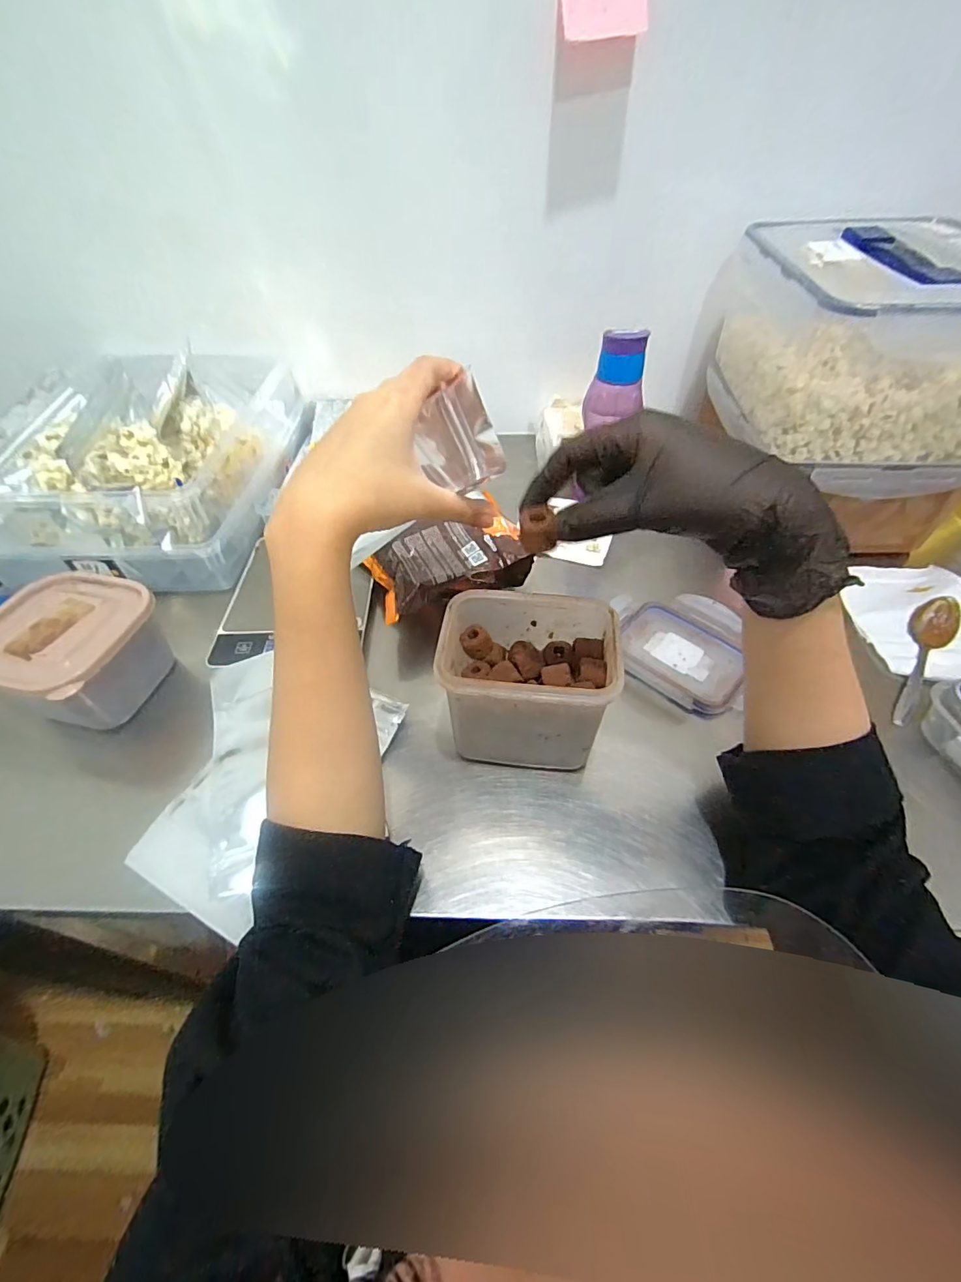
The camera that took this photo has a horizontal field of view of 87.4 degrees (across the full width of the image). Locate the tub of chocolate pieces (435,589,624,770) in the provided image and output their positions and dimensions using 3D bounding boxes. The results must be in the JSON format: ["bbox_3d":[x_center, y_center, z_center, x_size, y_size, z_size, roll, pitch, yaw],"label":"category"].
[{"bbox_3d":[0.032,0.030,0.391,0.118,0.098,0.092,4,50,4],"label":"tub of chocolate pieces"}]

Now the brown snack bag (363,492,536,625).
[{"bbox_3d":[-0.034,-0.072,0.501,0.142,0.057,0.108,-15,51,-11],"label":"brown snack bag"}]

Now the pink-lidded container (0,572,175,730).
[{"bbox_3d":[-0.351,0.011,0.444,0.125,0.082,0.124,16,52,14],"label":"pink-lidded container"}]

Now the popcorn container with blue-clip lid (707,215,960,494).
[{"bbox_3d":[0.376,-0.291,0.512,0.212,0.171,0.275,-1,50,0],"label":"popcorn container with blue-clip lid"}]

